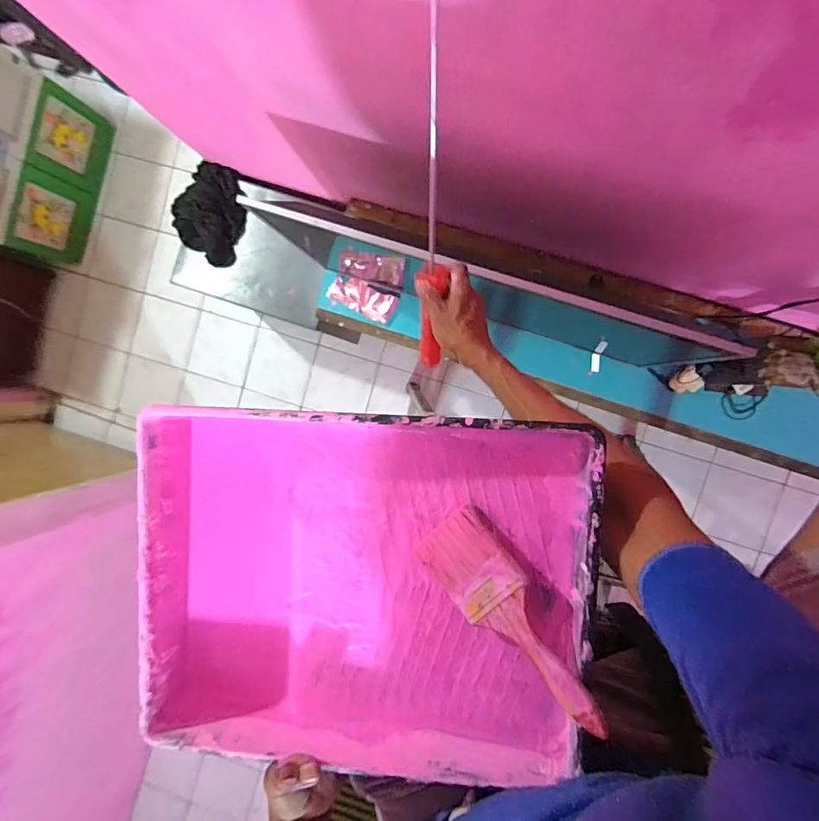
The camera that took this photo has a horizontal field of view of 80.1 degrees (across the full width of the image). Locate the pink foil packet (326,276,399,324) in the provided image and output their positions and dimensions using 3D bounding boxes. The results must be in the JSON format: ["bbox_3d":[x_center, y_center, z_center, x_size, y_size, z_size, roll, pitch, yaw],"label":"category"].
[{"bbox_3d":[-0.148,-0.353,1.533,0.229,0.021,0.096,27,104,16],"label":"pink foil packet"}]

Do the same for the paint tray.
[{"bbox_3d":[-0.038,0.143,0.399,0.347,0.058,0.278,2,93,7],"label":"paint tray"}]

